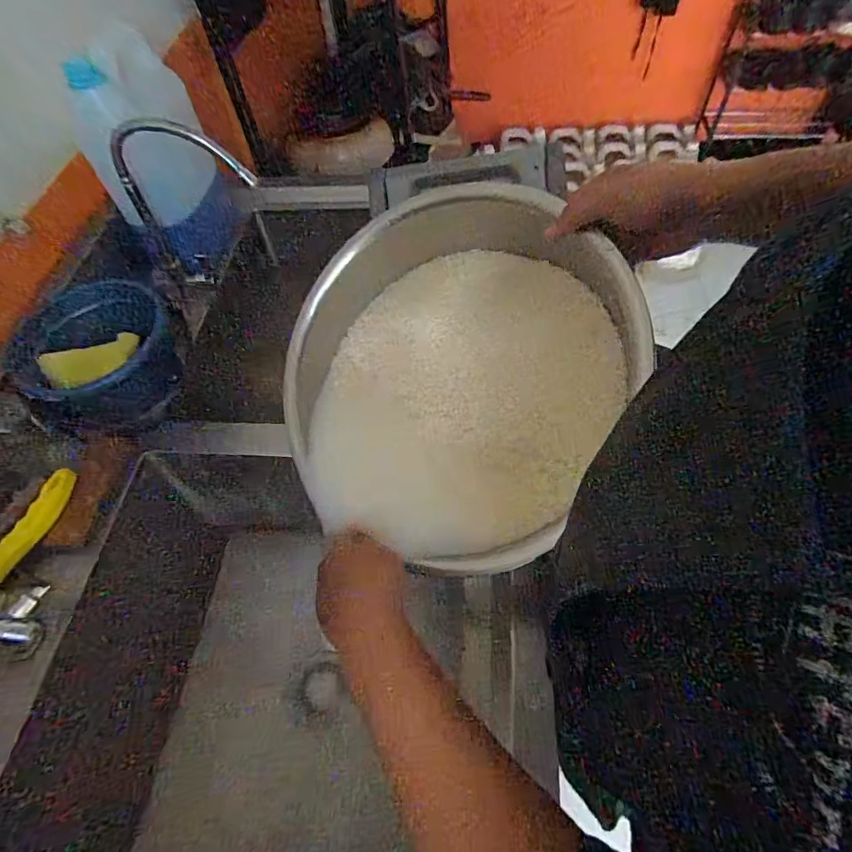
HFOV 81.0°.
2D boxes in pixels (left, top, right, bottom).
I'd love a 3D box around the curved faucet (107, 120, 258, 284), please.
[{"bbox_3d":[-0.332,-0.294,0.704,0.225,0.263,0.055,13,59,13],"label":"curved faucet"}]

